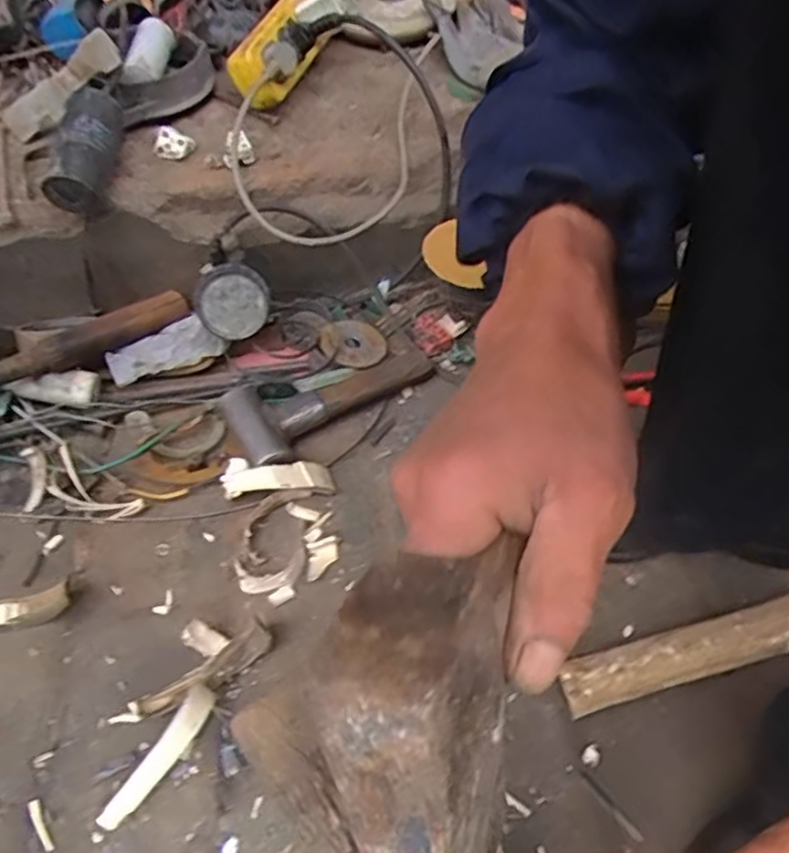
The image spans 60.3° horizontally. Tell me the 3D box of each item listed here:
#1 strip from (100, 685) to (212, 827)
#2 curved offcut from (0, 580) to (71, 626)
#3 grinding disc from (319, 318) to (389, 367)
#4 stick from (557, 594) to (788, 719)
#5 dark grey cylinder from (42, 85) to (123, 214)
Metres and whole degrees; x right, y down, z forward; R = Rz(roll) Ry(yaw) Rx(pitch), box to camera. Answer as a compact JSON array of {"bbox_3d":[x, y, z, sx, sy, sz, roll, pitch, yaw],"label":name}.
[{"bbox_3d":[-0.161,0.227,0.468,0.020,0.010,0.102,37,71,-4],"label":"strip"},{"bbox_3d":[-0.298,0.140,0.533,0.094,0.035,0.024,-7,53,-4],"label":"curved offcut"},{"bbox_3d":[-0.042,-0.086,0.690,0.066,0.007,0.075,15,42,-8],"label":"grinding disc"},{"bbox_3d":[0.228,0.160,0.490,0.202,0.039,0.035,-13,54,-9],"label":"stick"},{"bbox_3d":[-0.285,-0.258,0.625,0.045,0.047,0.114,11,79,9],"label":"dark grey cylinder"}]

